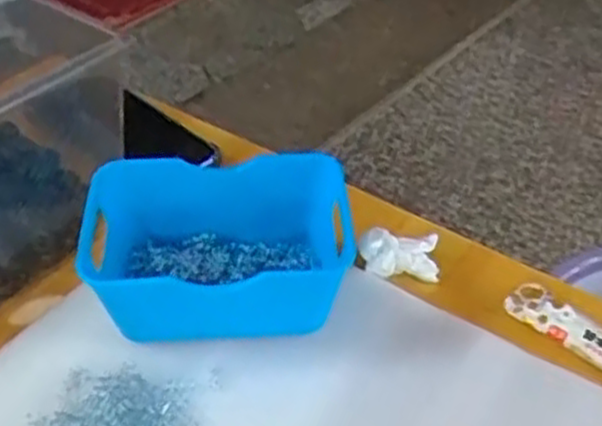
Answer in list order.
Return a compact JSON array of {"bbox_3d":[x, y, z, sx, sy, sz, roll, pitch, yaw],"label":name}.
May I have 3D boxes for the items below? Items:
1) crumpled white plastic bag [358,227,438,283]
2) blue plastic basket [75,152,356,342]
[{"bbox_3d":[0.064,0.027,0.517,0.050,0.020,0.030,3,41,3],"label":"crumpled white plastic bag"},{"bbox_3d":[-0.049,0.024,0.469,0.153,0.073,0.105,1,40,-3],"label":"blue plastic basket"}]

